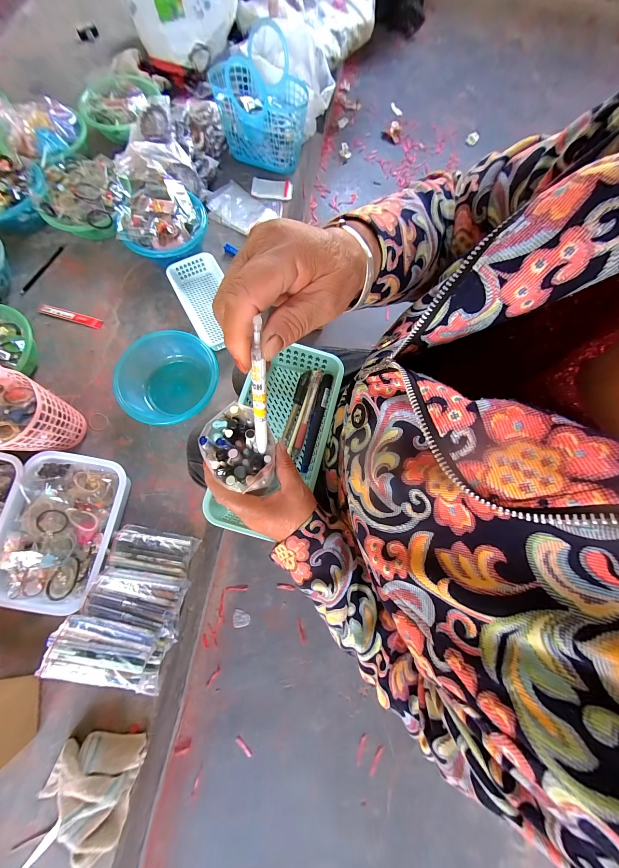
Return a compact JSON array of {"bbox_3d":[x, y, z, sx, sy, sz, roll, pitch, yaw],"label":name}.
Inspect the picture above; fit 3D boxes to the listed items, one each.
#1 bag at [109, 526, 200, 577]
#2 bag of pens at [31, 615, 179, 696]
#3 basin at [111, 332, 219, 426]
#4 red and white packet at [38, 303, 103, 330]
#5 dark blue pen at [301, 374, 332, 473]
[{"bbox_3d":[-0.323,0.246,0.578,0.150,0.057,0.075,12,76,1],"label":"bag"},{"bbox_3d":[-0.330,0.373,0.465,0.194,0.061,0.090,35,76,-23],"label":"bag of pens"},{"bbox_3d":[-0.330,-0.121,0.657,0.207,0.081,0.210,0,76,-2],"label":"basin"},{"bbox_3d":[-0.633,-0.312,0.724,0.187,0.008,0.027,17,76,2],"label":"red and white packet"},{"bbox_3d":[0.010,-0.018,0.406,0.017,0.020,0.147,16,75,4],"label":"dark blue pen"}]

